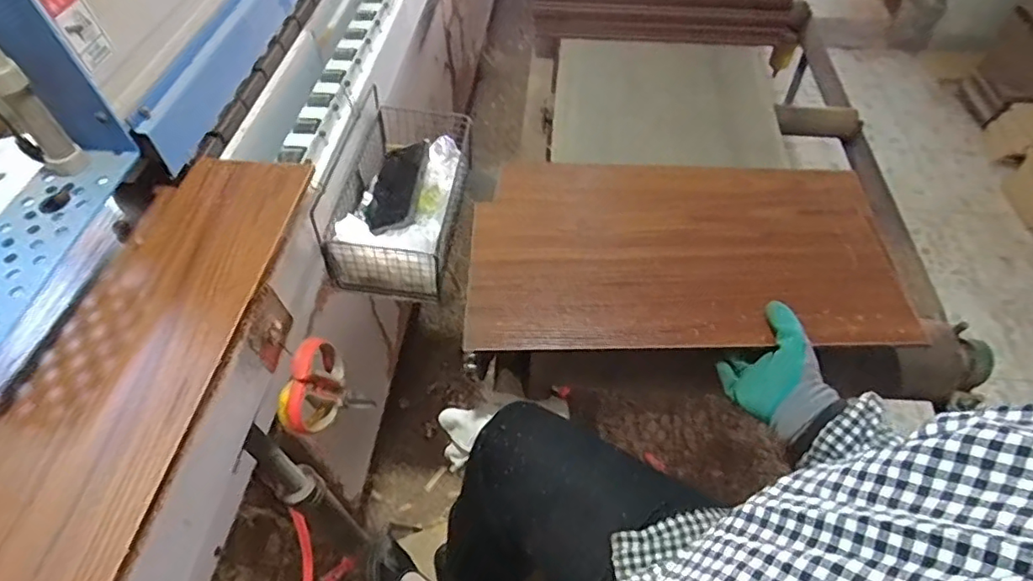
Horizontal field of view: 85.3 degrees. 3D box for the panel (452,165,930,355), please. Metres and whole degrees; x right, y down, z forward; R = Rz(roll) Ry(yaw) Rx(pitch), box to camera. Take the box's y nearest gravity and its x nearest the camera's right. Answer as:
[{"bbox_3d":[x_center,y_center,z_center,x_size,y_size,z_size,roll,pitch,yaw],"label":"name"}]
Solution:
[{"bbox_3d":[0.191,-0.061,0.686,0.479,0.018,0.313,-1,51,3],"label":"panel"}]

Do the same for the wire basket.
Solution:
[{"bbox_3d":[-0.141,-0.126,0.706,0.130,0.120,0.248,5,53,3],"label":"wire basket"}]

